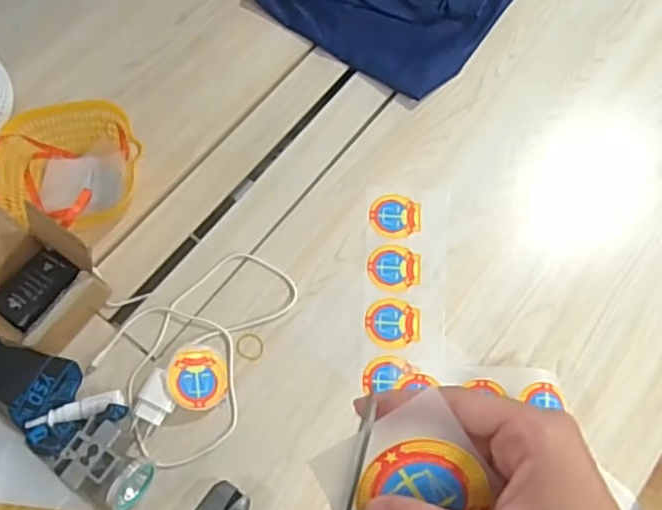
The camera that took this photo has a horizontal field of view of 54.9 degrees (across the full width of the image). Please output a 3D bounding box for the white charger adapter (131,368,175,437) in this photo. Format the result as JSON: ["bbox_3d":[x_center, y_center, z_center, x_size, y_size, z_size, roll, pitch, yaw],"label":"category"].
[{"bbox_3d":[-0.196,0.165,0.715,0.041,0.023,0.067,13,67,4],"label":"white charger adapter"}]

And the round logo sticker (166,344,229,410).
[{"bbox_3d":[-0.151,0.139,0.728,0.068,0.005,0.072,10,64,-20],"label":"round logo sticker"}]

